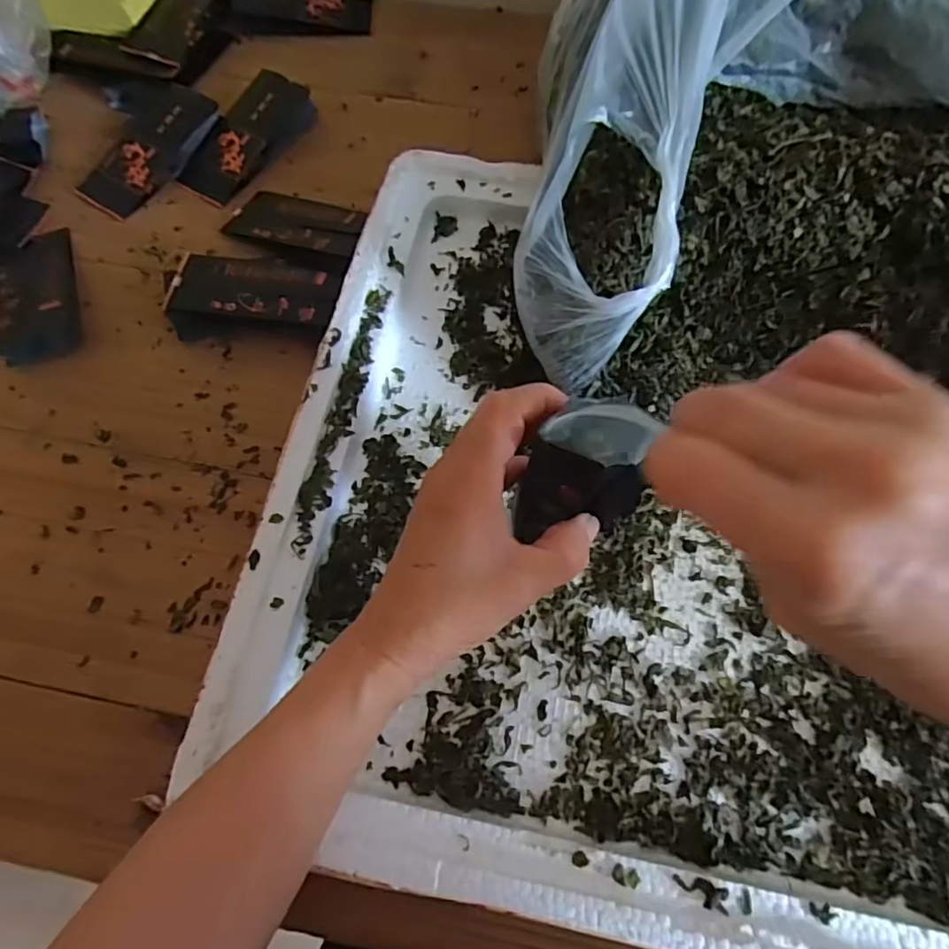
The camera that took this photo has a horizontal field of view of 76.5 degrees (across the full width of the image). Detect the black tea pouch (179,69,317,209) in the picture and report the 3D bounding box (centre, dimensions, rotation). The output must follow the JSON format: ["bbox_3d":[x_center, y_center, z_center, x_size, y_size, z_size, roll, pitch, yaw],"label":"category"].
[{"bbox_3d":[-0.192,-0.283,0.506,0.055,0.027,0.124,29,72,10],"label":"black tea pouch"}]

